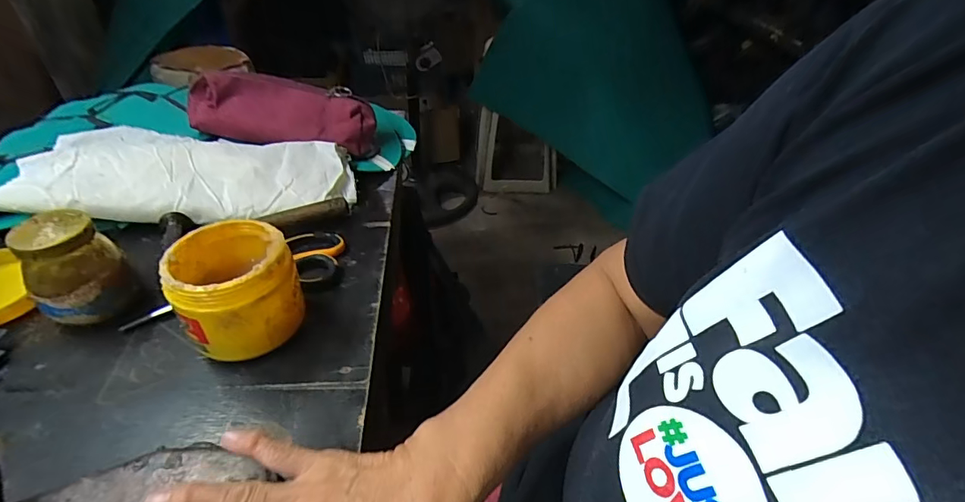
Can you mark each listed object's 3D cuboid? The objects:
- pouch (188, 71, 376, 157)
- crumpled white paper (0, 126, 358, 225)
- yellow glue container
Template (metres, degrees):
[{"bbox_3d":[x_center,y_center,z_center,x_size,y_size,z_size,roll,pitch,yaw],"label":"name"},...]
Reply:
[{"bbox_3d":[-0.264,-0.182,0.619,0.227,0.085,0.062,1,40,-2],"label":"pouch"},{"bbox_3d":[-0.340,-0.092,0.549,0.354,0.044,0.142,-4,40,-8],"label":"crumpled white paper"},{"bbox_3d":[-0.206,0.029,0.392,0.087,0.074,0.092,-23,46,-28],"label":"yellow glue container"}]

